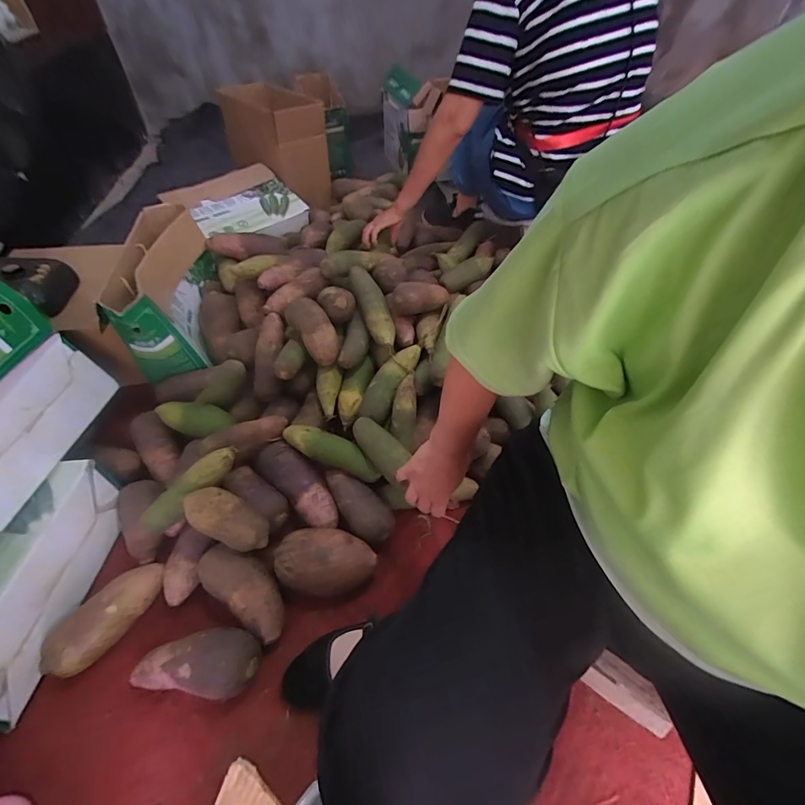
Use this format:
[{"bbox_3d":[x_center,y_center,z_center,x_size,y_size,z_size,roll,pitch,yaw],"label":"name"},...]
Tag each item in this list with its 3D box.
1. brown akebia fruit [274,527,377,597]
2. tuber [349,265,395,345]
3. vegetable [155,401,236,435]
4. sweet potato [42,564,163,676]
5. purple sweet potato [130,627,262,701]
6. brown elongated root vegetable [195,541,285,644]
[{"bbox_3d":[-0.122,0.249,0.663,0.155,0.080,0.096,-4,50,-3],"label":"brown akebia fruit"},{"bbox_3d":[-0.067,-0.205,0.867,0.053,0.045,0.204,-20,72,-16],"label":"tuber"},{"bbox_3d":[-0.403,0.025,0.810,0.151,0.041,0.059,6,50,6],"label":"vegetable"},{"bbox_3d":[-0.439,0.317,0.622,0.072,0.068,0.175,28,55,22],"label":"sweet potato"},{"bbox_3d":[-0.288,0.358,0.579,0.175,0.076,0.082,2,50,3],"label":"purple sweet potato"},{"bbox_3d":[-0.240,0.284,0.640,0.167,0.067,0.074,28,55,22],"label":"brown elongated root vegetable"}]

